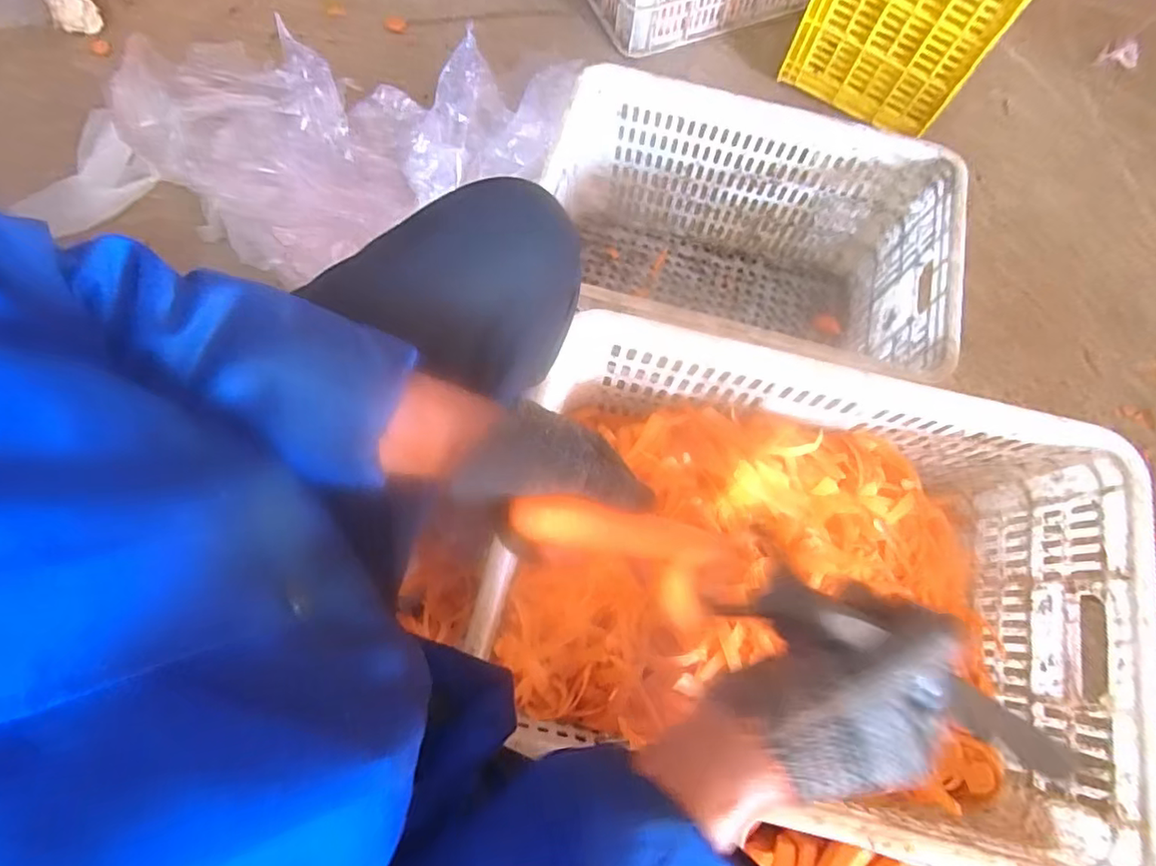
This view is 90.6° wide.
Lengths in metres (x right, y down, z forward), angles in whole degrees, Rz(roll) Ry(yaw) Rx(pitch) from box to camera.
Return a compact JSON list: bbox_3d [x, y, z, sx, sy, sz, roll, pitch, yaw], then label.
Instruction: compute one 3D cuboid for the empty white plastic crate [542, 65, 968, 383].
[{"bbox_3d":[0.209,-0.225,0.830,0.509,0.302,0.360,13,72,3],"label":"empty white plastic crate"}]

